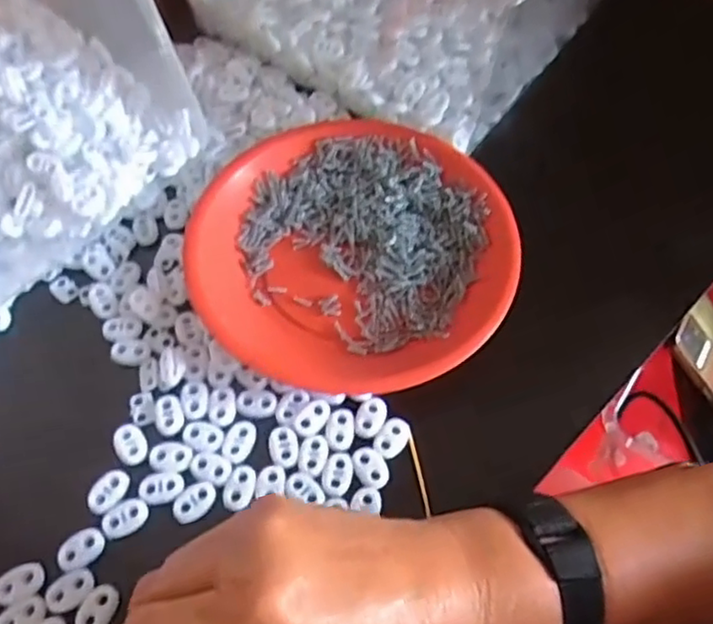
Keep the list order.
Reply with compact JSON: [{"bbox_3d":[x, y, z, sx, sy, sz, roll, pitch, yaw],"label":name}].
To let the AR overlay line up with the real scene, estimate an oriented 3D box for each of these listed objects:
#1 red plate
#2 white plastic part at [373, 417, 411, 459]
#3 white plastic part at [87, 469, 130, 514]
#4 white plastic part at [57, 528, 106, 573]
[{"bbox_3d":[-0.003,-0.043,0.396,0.188,0.022,0.181,0,61,0],"label":"red plate"},{"bbox_3d":[0.020,0.067,0.347,0.015,0.004,0.023,27,64,14],"label":"white plastic part"},{"bbox_3d":[-0.128,0.091,0.331,0.015,0.004,0.023,28,64,15],"label":"white plastic part"},{"bbox_3d":[-0.136,0.116,0.317,0.023,0.004,0.016,-33,66,-17],"label":"white plastic part"}]

